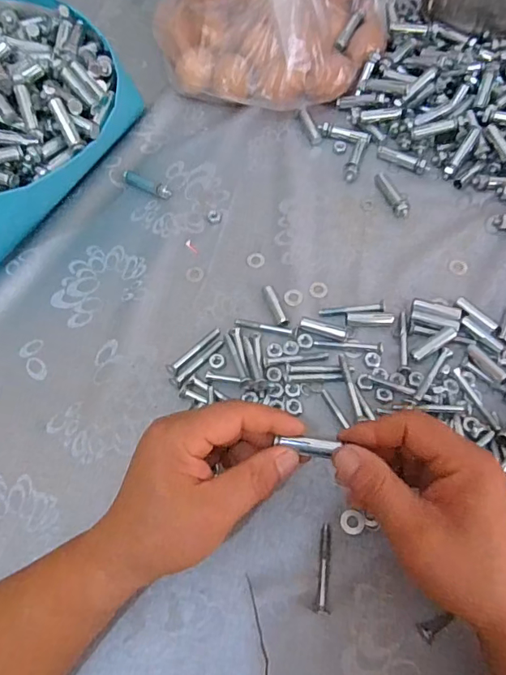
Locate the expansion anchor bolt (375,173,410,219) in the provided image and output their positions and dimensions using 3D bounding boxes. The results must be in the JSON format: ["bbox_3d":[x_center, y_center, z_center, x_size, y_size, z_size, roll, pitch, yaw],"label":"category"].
[{"bbox_3d":[0.134,-0.140,0.463,0.014,0.011,0.054,-23,66,-9],"label":"expansion anchor bolt"}]

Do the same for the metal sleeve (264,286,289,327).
[{"bbox_3d":[0.019,-0.028,0.417,0.009,0.007,0.040,-21,65,-8],"label":"metal sleeve"}]

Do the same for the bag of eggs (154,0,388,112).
[{"bbox_3d":[0.017,-0.341,0.486,0.240,0.158,0.167,7,65,6],"label":"bag of eggs"}]

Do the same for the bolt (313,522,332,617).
[{"bbox_3d":[0.049,0.157,0.328,0.009,0.007,0.056,4,65,4],"label":"bolt"}]

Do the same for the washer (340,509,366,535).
[{"bbox_3d":[0.071,0.132,0.342,0.017,0.004,0.017,-1,64,2],"label":"washer"}]

